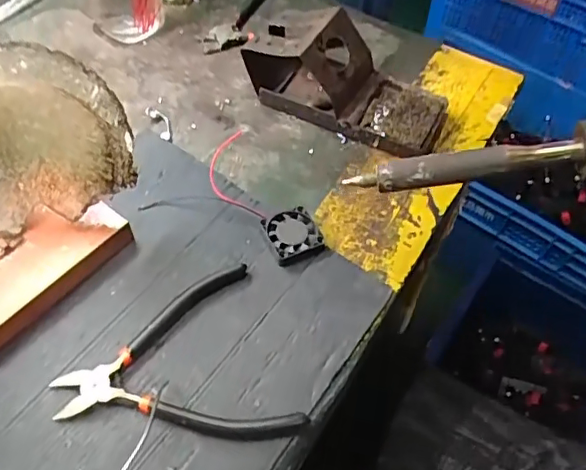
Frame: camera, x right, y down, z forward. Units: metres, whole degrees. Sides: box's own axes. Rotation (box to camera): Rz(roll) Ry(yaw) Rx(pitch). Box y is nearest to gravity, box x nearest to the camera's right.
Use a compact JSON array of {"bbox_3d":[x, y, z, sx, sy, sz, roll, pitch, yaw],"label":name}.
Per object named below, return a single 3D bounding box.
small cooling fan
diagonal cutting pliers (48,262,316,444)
[{"bbox_3d":[0.000,0.001,0.431,0.038,0.014,0.042,-20,59,-16],"label":"small cooling fan"},{"bbox_3d":[-0.077,0.095,0.364,0.140,0.012,0.121,-20,59,-16],"label":"diagonal cutting pliers"}]

